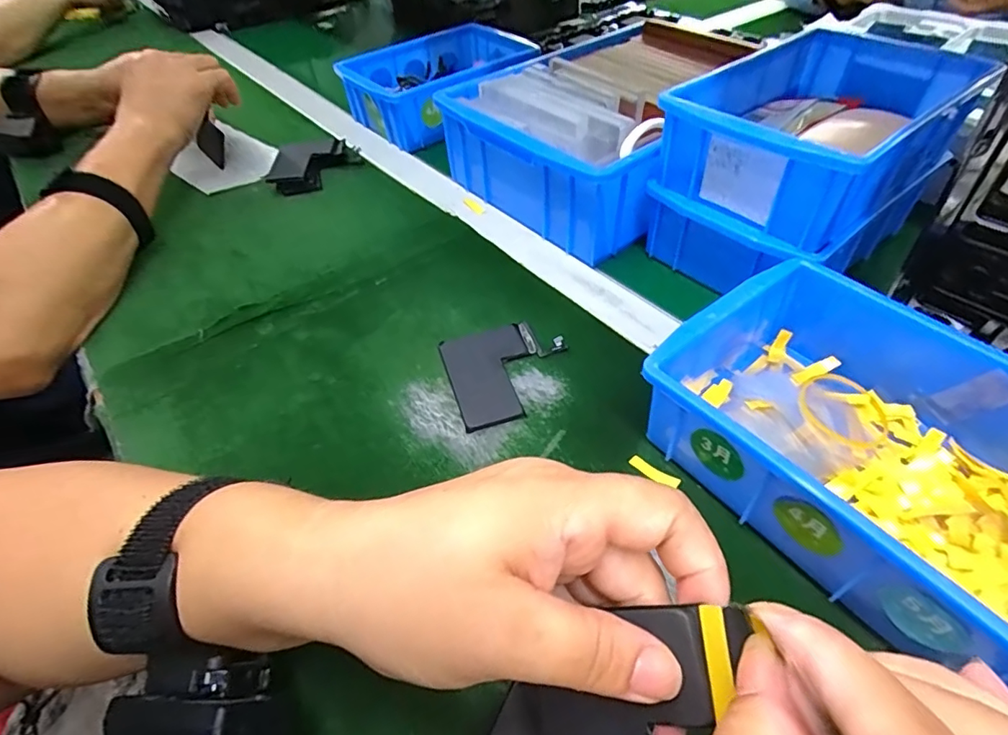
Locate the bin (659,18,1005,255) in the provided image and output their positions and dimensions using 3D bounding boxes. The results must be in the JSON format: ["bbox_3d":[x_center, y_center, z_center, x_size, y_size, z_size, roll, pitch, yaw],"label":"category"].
[{"bbox_3d":[0.213,-0.164,0.356,0.193,0.062,0.128,-33,54,-24],"label":"bin"}]

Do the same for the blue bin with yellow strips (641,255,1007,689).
[{"bbox_3d":[0.181,0.041,0.247,0.136,0.067,0.200,-31,53,-22],"label":"blue bin with yellow strips"}]

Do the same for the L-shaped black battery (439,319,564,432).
[{"bbox_3d":[0.003,-0.002,0.340,0.079,0.007,0.070,-16,49,-10],"label":"L-shaped black battery"}]

